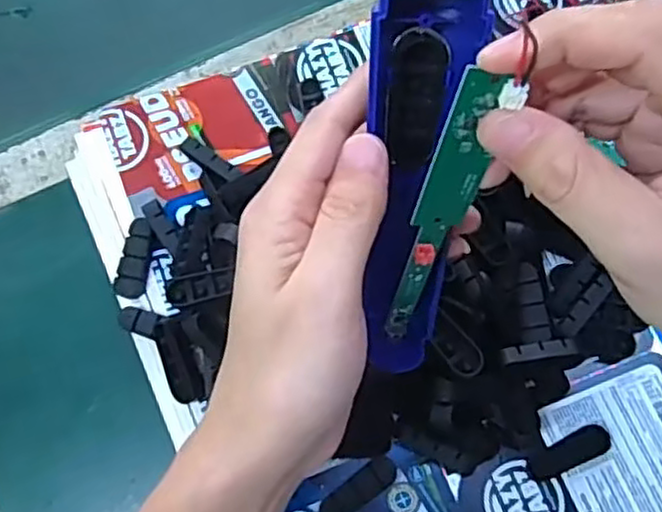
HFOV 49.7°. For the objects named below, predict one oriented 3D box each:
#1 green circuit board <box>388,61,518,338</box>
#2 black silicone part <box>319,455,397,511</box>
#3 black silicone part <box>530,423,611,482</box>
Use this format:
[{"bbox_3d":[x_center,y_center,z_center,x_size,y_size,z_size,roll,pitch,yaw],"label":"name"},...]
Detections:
[{"bbox_3d":[0.039,-0.010,0.260,0.019,0.133,0.005,1,51,-9],"label":"green circuit board"},{"bbox_3d":[0.015,0.128,0.391,0.047,0.013,0.016,-37,77,-10],"label":"black silicone part"},{"bbox_3d":[0.130,0.107,0.392,0.045,0.004,0.016,-28,61,3],"label":"black silicone part"}]

